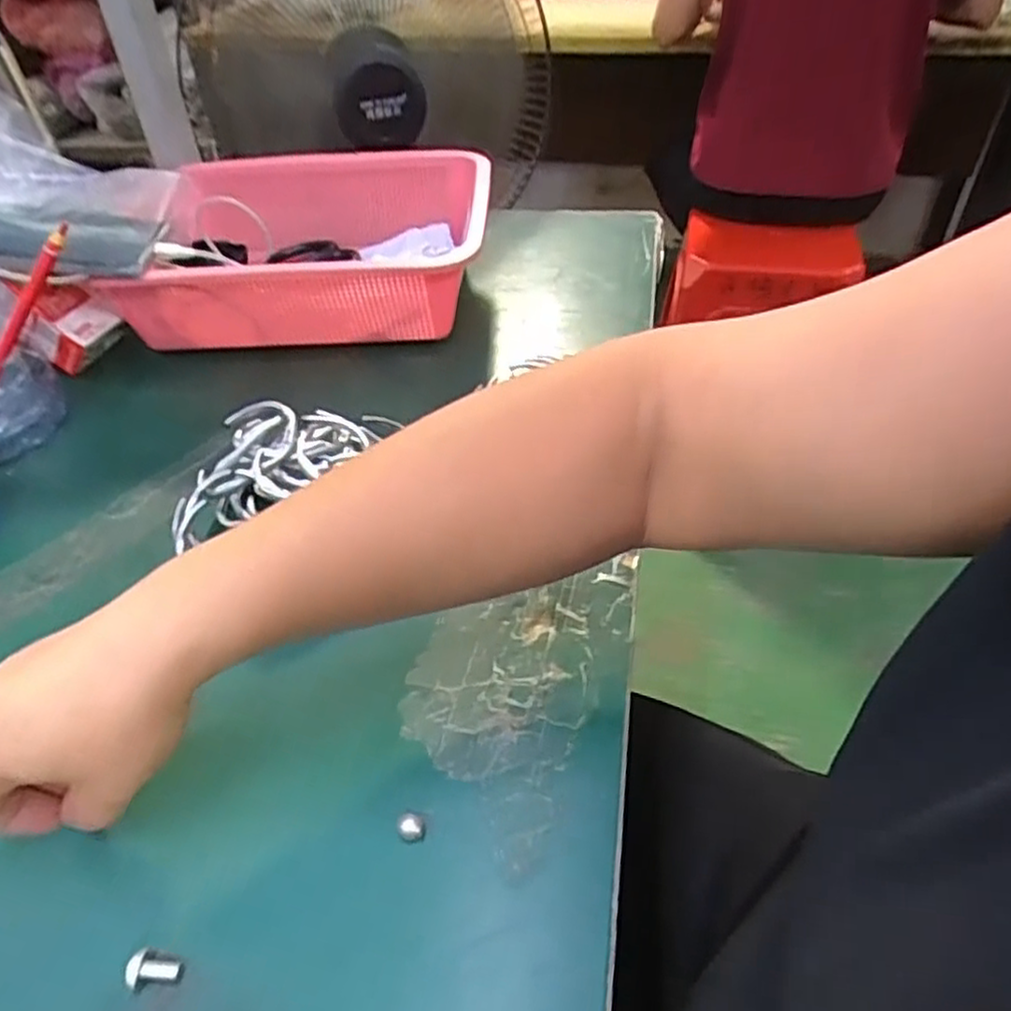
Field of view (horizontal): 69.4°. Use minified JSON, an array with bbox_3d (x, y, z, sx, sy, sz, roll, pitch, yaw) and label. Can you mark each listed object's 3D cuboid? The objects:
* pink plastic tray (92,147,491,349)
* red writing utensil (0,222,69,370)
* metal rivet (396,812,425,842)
[{"bbox_3d":[-0.158,-0.201,0.597,0.280,0.093,0.218,0,43,4],"label":"pink plastic tray"},{"bbox_3d":[-0.318,-0.103,0.464,0.013,0.011,0.166,38,100,35],"label":"red writing utensil"},{"bbox_3d":[-0.039,0.130,0.296,0.010,0.007,0.012,-22,46,-18],"label":"metal rivet"}]

